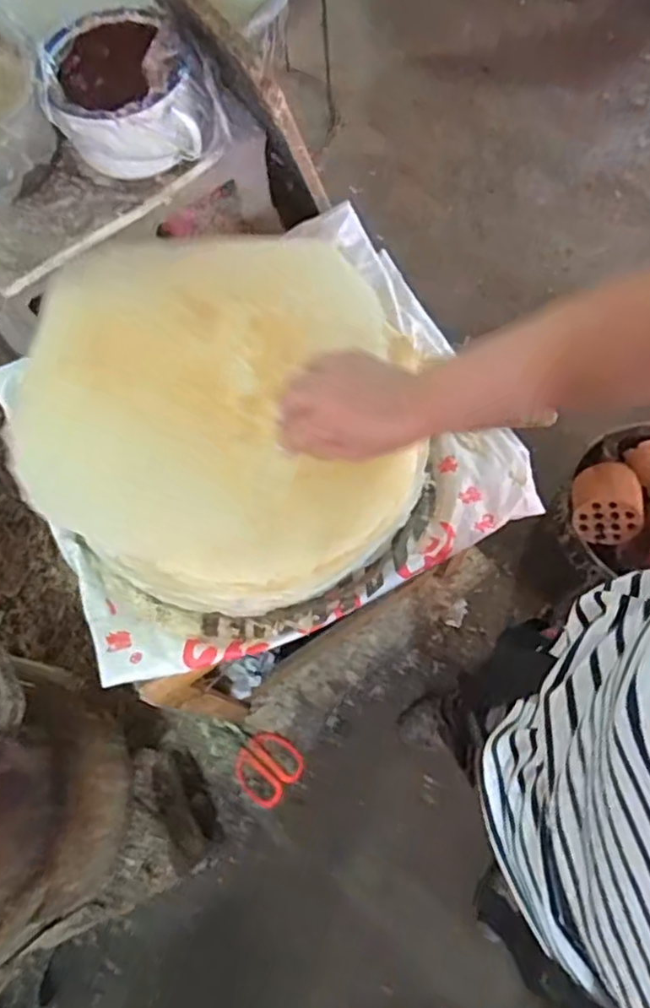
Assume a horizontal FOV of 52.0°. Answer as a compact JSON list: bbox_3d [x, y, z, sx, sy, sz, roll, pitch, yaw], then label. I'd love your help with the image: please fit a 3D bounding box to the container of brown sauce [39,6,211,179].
[{"bbox_3d":[-0.205,-0.428,0.697,0.161,0.080,0.162,-18,71,-4],"label":"container of brown sauce"}]

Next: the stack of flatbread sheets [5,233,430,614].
[{"bbox_3d":[-0.082,-0.090,0.647,0.359,0.138,0.364,-2,73,1],"label":"stack of flatbread sheets"}]

